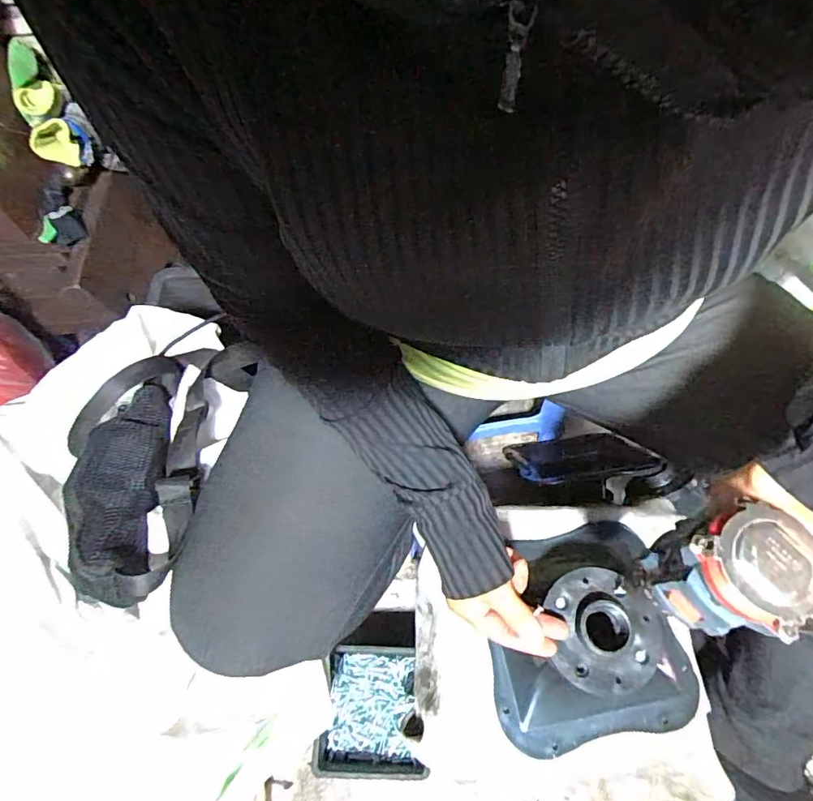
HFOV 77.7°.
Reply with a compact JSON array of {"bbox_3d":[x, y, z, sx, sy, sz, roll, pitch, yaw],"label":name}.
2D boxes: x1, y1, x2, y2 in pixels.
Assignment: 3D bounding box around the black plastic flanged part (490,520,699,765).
[{"bbox_3d":[0.159,0.206,0.451,0.169,0.088,0.181,-1,65,2],"label":"black plastic flanged part"}]

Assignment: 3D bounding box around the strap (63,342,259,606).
[{"bbox_3d":[-0.243,0.049,0.469,0.142,0.062,0.264,2,52,3],"label":"strap"}]

